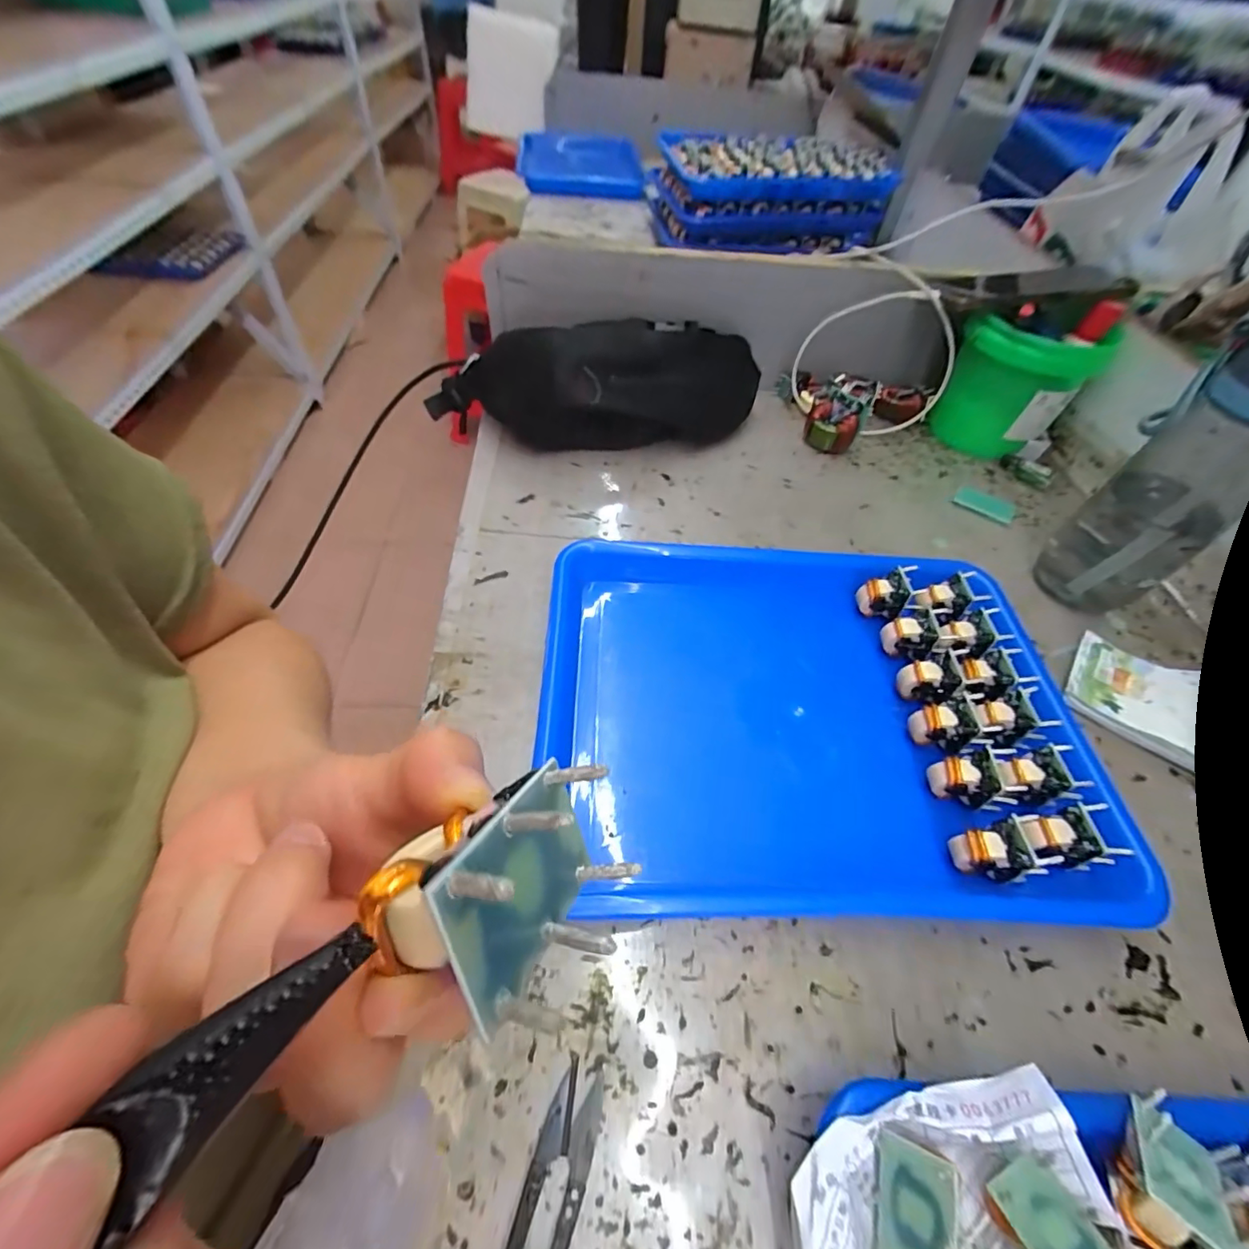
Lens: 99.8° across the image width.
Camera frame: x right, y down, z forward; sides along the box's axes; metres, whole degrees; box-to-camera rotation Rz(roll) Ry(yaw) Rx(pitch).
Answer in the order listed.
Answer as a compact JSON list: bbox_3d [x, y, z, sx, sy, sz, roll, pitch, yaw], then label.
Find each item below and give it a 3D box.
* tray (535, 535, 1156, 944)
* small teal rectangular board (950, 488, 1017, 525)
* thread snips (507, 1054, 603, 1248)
[{"bbox_3d":[0.106,0.050,0.333,0.313,0.038,0.241,2,53,-2],"label":"tray"},{"bbox_3d":[0.335,-0.112,0.490,0.052,0.005,0.030,28,56,17],"label":"small teal rectangular board"},{"bbox_3d":[-0.032,0.233,0.200,0.022,0.014,0.102,16,53,8],"label":"thread snips"}]

